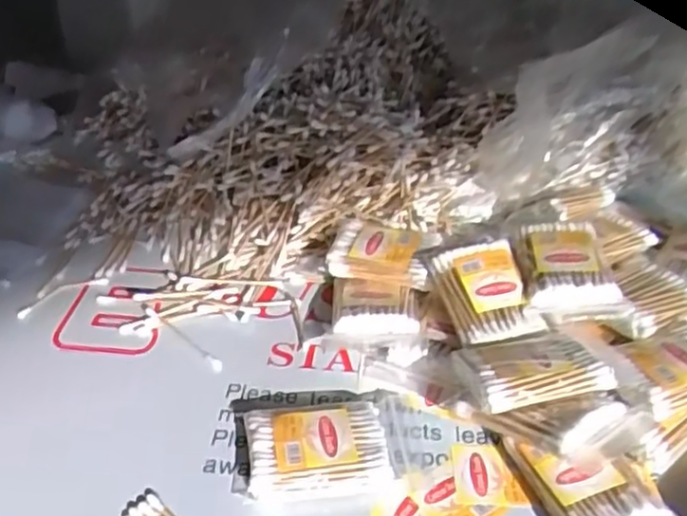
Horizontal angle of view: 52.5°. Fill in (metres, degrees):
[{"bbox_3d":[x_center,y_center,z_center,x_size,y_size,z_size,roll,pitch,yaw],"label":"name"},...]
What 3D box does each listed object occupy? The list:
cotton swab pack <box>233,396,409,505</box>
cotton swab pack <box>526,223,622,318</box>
[{"bbox_3d":[-0.013,0.105,0.393,0.094,0.019,0.069,-1,35,-3],"label":"cotton swab pack"},{"bbox_3d":[0.150,0.013,0.472,0.052,0.034,0.078,4,35,4],"label":"cotton swab pack"}]

